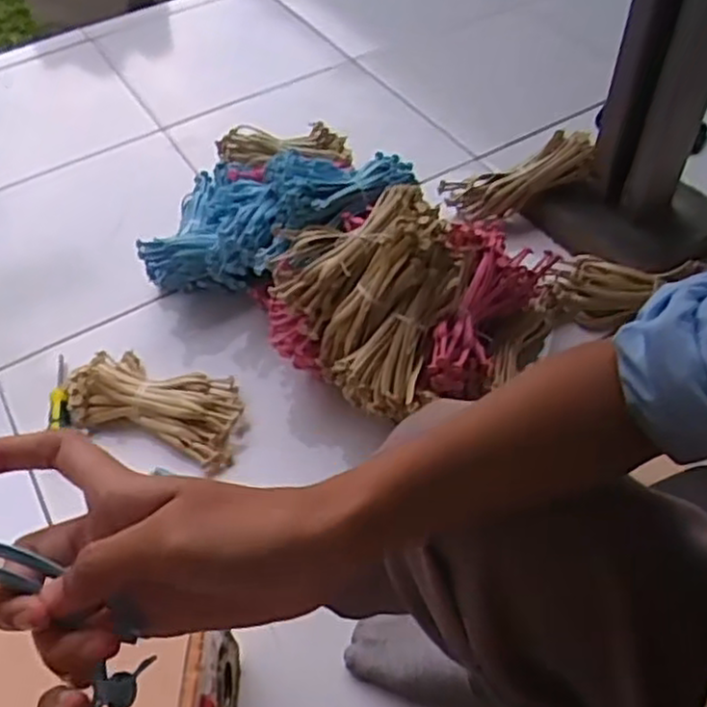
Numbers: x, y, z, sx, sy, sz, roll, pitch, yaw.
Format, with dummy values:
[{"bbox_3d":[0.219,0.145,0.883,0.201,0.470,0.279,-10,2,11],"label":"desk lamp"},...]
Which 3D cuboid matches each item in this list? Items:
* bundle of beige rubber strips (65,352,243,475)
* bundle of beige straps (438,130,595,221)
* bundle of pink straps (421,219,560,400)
[{"bbox_3d":[-0.242,0.056,0.903,0.227,0.041,0.112,16,49,15],"label":"bundle of beige rubber strips"},{"bbox_3d":[0.239,-0.251,1.063,0.215,0.070,0.054,-21,43,20],"label":"bundle of beige straps"},{"bbox_3d":[0.148,-0.058,0.864,0.109,0.081,0.241,18,62,17],"label":"bundle of pink straps"}]

